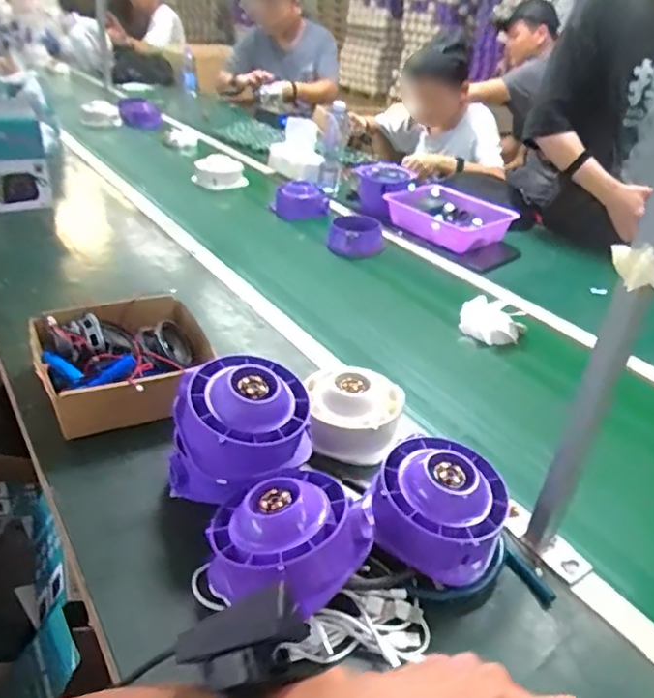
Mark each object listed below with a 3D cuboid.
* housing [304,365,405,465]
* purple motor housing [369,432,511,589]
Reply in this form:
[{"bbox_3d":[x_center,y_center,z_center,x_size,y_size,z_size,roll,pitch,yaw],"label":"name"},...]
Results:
[{"bbox_3d":[0.038,0.078,0.745,0.130,0.068,0.129,1,33,-4],"label":"housing"},{"bbox_3d":[0.114,0.153,0.587,0.133,0.077,0.134,22,37,26],"label":"purple motor housing"}]

